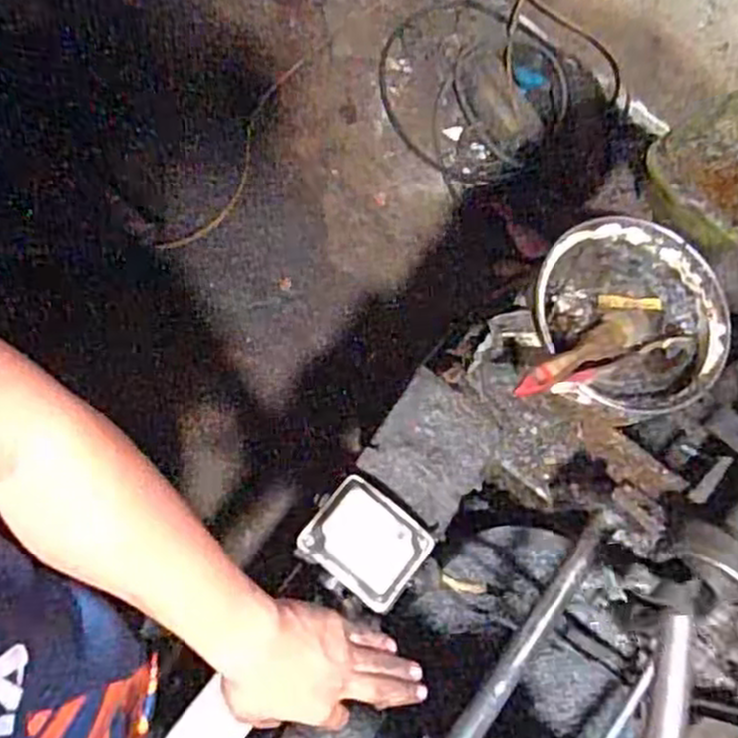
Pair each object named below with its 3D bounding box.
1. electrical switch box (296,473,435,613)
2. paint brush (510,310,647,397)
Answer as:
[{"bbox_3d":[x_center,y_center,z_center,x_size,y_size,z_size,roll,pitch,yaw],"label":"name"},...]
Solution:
[{"bbox_3d":[-0.004,0.136,0.597,0.091,0.025,0.077,36,73,4],"label":"electrical switch box"},{"bbox_3d":[0.179,-0.014,0.635,0.171,0.013,0.029,-24,76,-37],"label":"paint brush"}]

